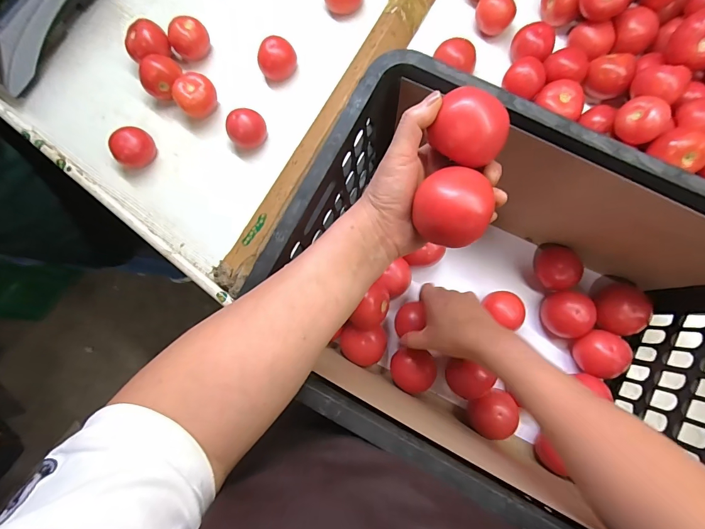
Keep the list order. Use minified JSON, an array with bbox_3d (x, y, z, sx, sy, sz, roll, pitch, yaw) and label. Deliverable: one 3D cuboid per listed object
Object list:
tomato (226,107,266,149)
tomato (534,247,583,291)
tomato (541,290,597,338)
[{"bbox_3d":[-0.176,-0.225,0.609,0.060,0.050,0.053,-41,83,-2],"label":"tomato"},{"bbox_3d":[0.307,0.007,0.542,0.060,0.049,0.066,4,83,4],"label":"tomato"},{"bbox_3d":[0.317,0.074,0.530,0.062,0.050,0.065,5,83,4],"label":"tomato"}]

